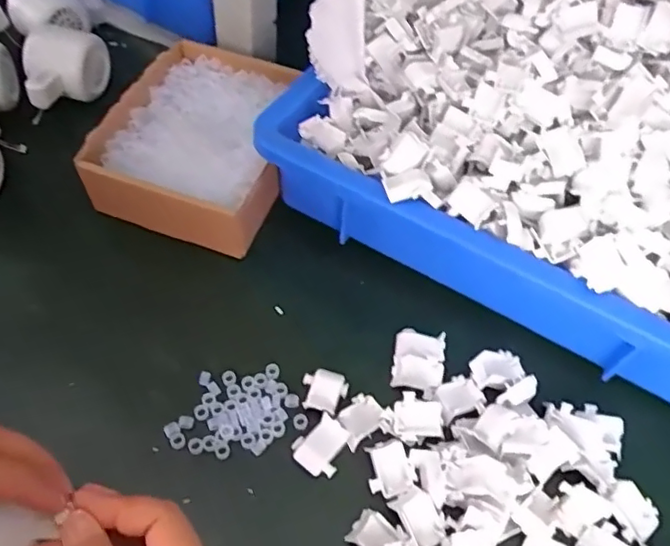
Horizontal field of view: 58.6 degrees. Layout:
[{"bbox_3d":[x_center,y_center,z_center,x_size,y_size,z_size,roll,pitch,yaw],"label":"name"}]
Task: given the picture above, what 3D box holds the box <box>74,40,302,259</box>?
[{"bbox_3d":[-0.105,-0.106,0.488,0.135,0.058,0.179,16,56,7],"label":"box"}]

